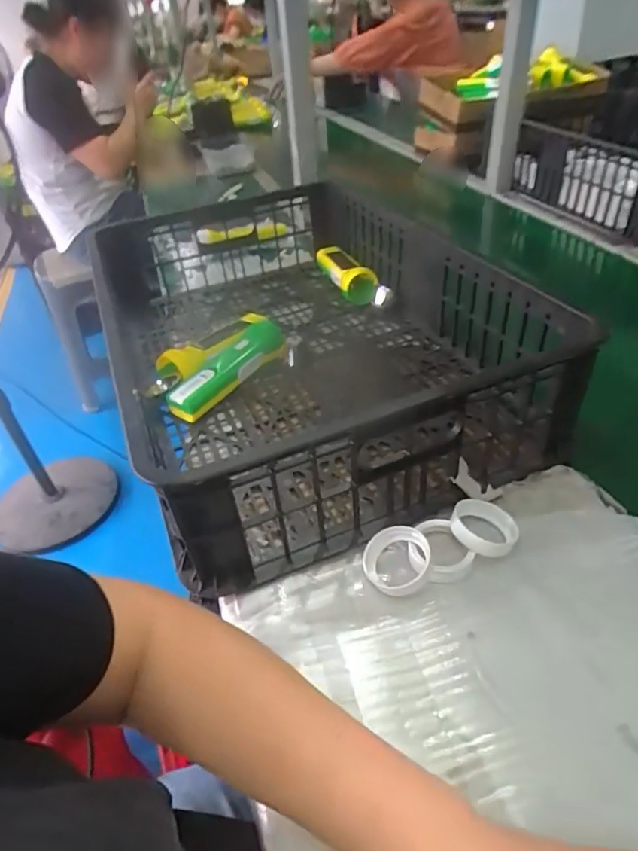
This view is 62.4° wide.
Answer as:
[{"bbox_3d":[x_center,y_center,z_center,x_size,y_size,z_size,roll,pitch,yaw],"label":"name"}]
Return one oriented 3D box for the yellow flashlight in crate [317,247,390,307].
[{"bbox_3d":[0.047,-0.222,0.793,0.045,0.049,0.183,-20,41,-15],"label":"yellow flashlight in crate"}]

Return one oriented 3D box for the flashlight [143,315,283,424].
[{"bbox_3d":[-0.114,-0.076,0.633,0.085,0.050,0.184,25,48,32],"label":"flashlight"}]

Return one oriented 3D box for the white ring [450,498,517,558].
[{"bbox_3d":[0.135,0.083,0.431,0.052,0.021,0.052,-3,39,2],"label":"white ring"}]

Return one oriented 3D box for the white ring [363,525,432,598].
[{"bbox_3d":[0.061,0.106,0.416,0.051,0.025,0.047,1,39,7],"label":"white ring"}]

